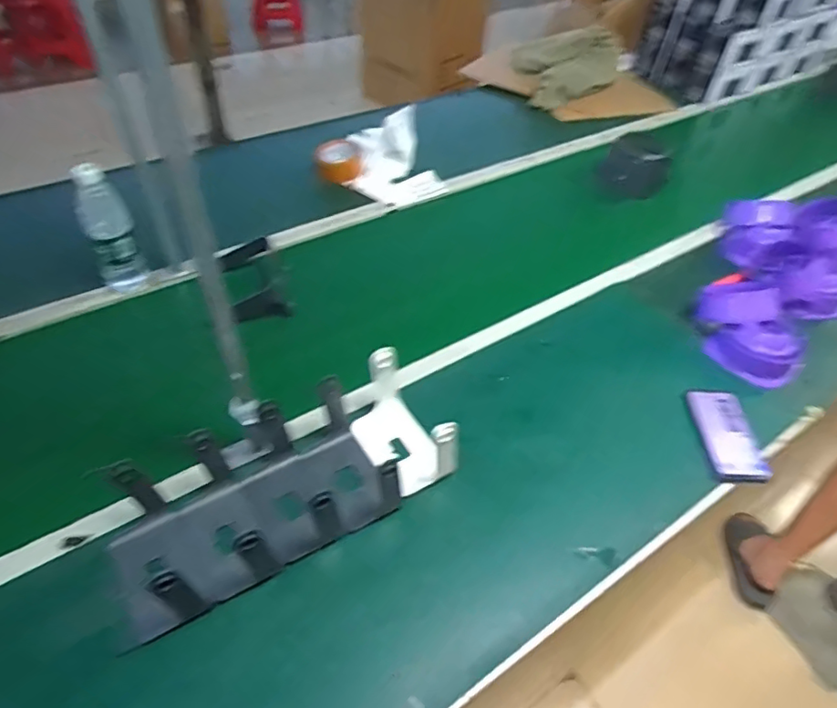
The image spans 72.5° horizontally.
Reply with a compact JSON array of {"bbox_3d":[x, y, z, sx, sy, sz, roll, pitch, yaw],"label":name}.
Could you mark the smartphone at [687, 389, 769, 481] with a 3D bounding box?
[{"bbox_3d":[0.464,0.120,0.856,0.088,0.013,0.171,9,44,2],"label":"smartphone"}]

